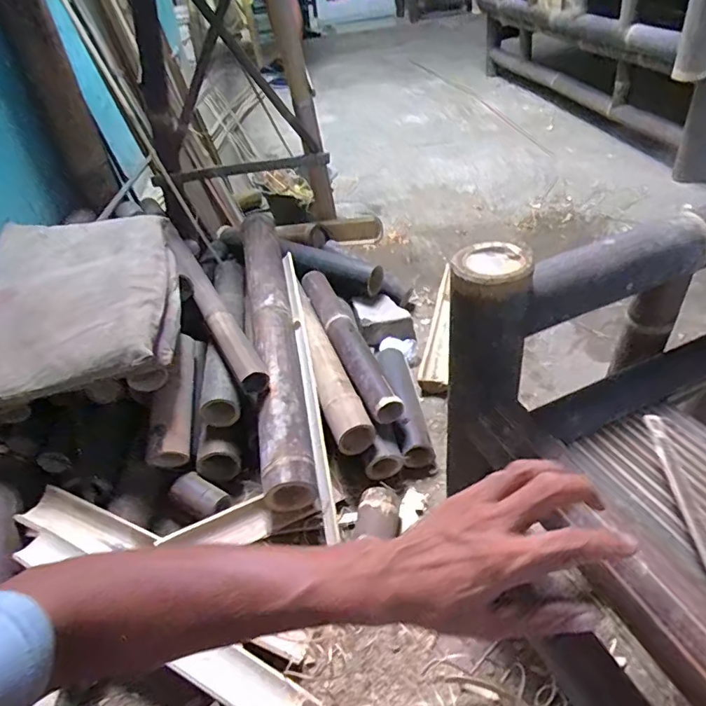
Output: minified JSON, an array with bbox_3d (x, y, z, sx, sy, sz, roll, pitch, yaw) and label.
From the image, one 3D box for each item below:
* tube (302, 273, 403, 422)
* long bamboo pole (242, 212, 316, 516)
[{"bbox_3d":[-0.018,-0.033,1.056,0.066,0.062,0.459,-17,41,-12],"label":"tube"},{"bbox_3d":[-0.163,-0.048,1.025,0.092,0.090,0.731,-10,54,-4],"label":"long bamboo pole"}]

